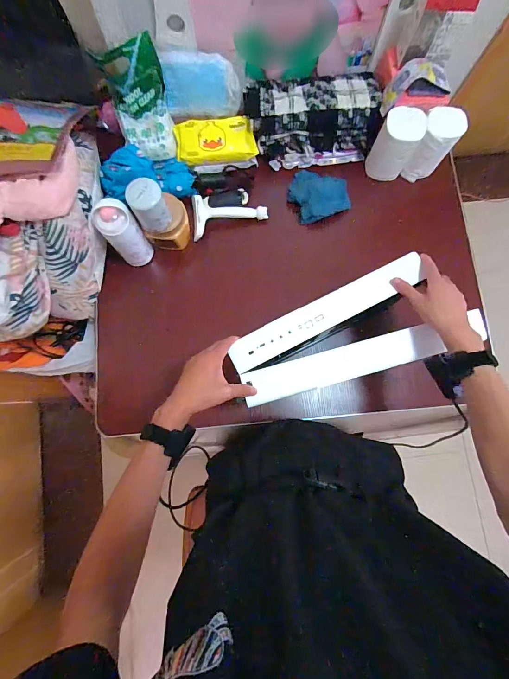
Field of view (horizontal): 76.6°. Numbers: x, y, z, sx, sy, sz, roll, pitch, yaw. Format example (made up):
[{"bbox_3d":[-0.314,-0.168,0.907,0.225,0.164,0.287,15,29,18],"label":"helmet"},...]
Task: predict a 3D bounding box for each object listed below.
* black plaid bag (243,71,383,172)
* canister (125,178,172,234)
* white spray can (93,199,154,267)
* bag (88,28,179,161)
[{"bbox_3d":[0.128,-0.521,0.763,0.294,0.114,0.155,-5,80,-1],"label":"black plaid bag"},{"bbox_3d":[-0.205,-0.259,0.626,0.063,0.089,0.062,0,80,0],"label":"canister"},{"bbox_3d":[-0.270,-0.217,0.676,0.068,0.176,0.062,-38,83,-6],"label":"white spray can"},{"bbox_3d":[-0.258,-0.517,0.714,0.127,0.070,0.210,-4,117,3],"label":"bag"}]

